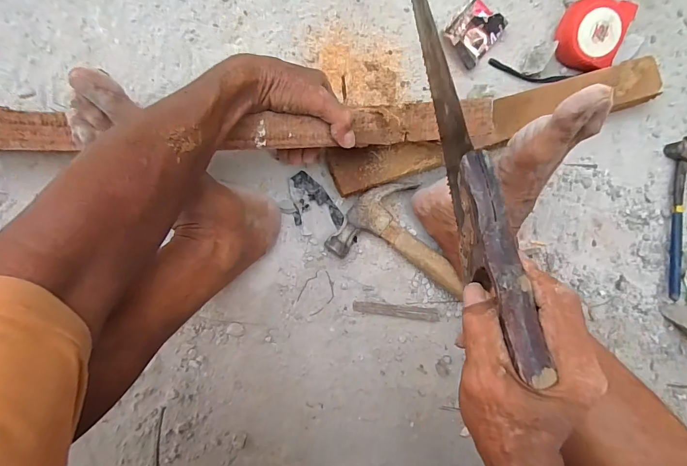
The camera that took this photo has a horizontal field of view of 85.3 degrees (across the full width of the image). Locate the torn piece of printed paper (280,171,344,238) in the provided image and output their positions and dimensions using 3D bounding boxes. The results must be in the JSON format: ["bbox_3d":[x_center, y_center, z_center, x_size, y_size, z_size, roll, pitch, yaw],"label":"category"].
[{"bbox_3d":[-0.040,-0.030,0.453,0.052,0.008,0.080,-43,93,-5],"label":"torn piece of printed paper"}]

